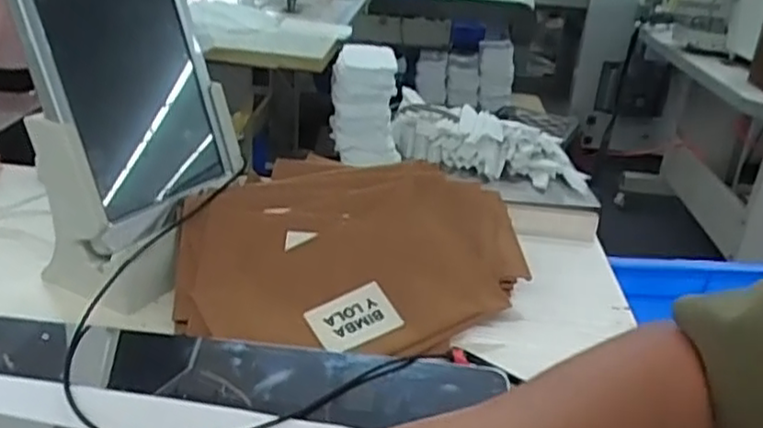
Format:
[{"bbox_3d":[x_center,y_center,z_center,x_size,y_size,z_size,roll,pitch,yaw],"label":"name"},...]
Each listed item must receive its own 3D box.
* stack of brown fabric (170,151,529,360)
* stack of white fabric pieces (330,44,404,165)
[{"bbox_3d":[-0.015,0.019,0.533,0.268,0.073,0.186,3,26,-3],"label":"stack of brown fabric"},{"bbox_3d":[-0.040,-0.275,1.731,0.167,0.259,0.198,2,26,-5],"label":"stack of white fabric pieces"}]

